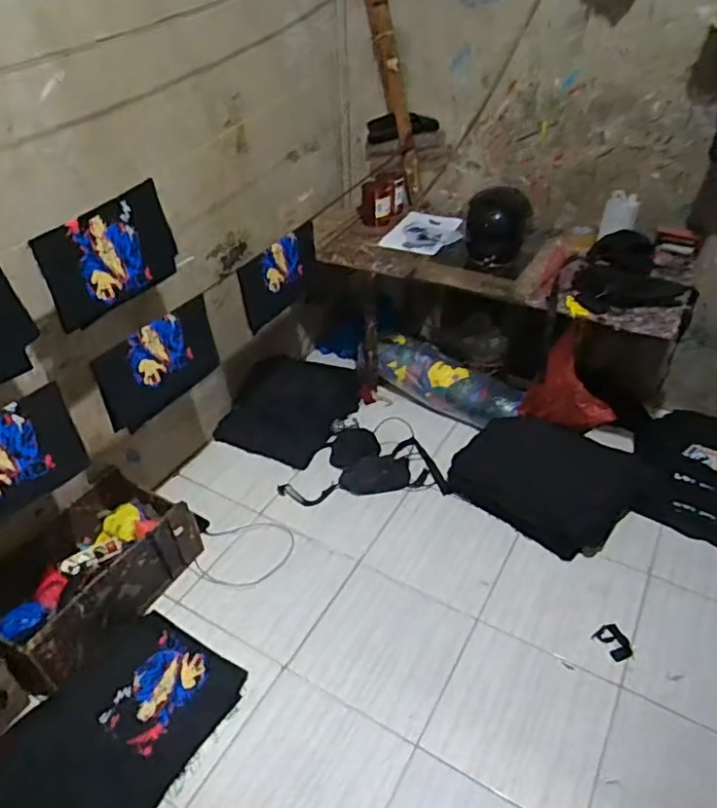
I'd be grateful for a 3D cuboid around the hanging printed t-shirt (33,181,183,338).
[{"bbox_3d":[-0.616,-0.377,1.531,0.039,0.247,0.388,22,45,26],"label":"hanging printed t-shirt"}]

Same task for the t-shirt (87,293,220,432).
[{"bbox_3d":[-0.548,-0.102,1.691,0.052,0.281,0.410,16,43,21],"label":"t-shirt"}]

